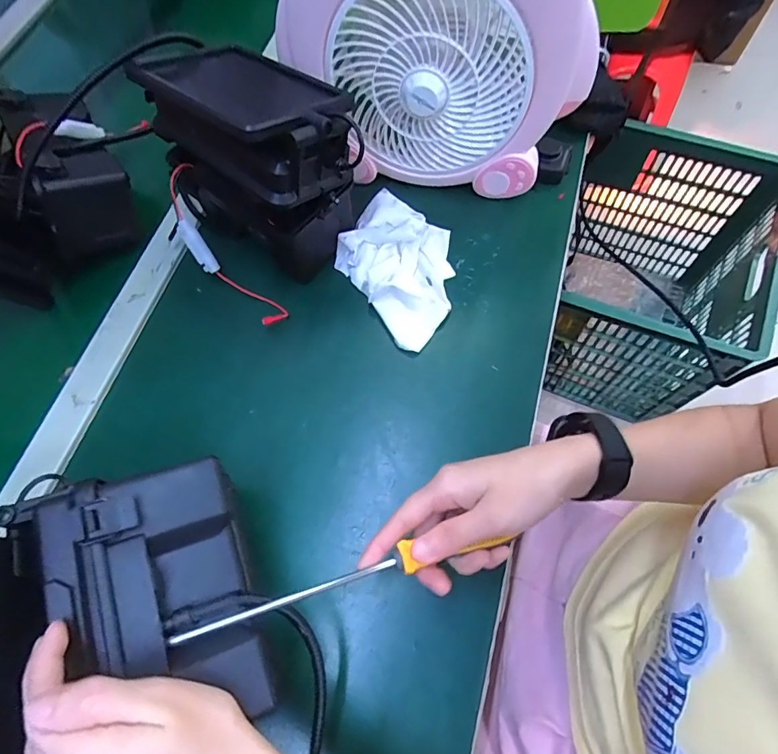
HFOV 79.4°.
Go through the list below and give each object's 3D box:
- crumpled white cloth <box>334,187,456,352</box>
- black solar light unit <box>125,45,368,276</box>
[{"bbox_3d":[0.011,-0.122,0.489,0.148,0.031,0.136,36,73,15],"label":"crumpled white cloth"},{"bbox_3d":[-0.120,-0.217,0.460,0.207,0.161,0.129,32,72,14],"label":"black solar light unit"}]

